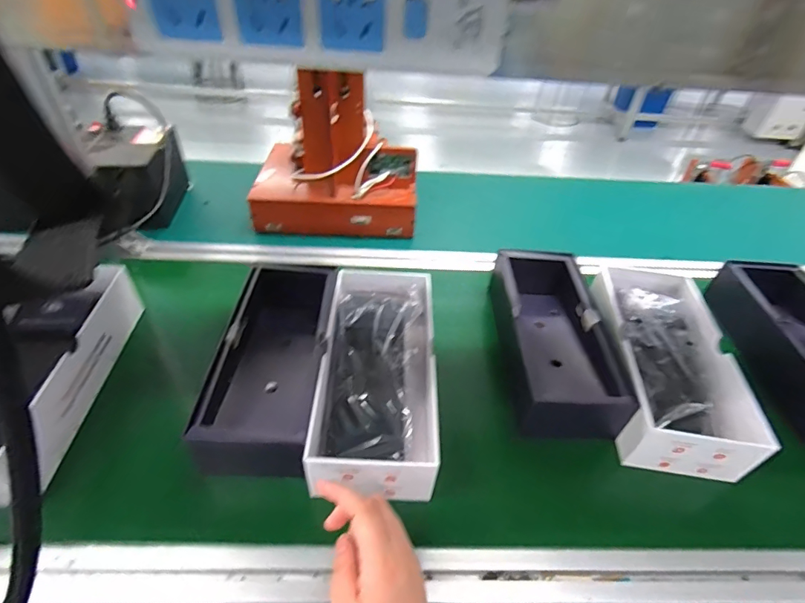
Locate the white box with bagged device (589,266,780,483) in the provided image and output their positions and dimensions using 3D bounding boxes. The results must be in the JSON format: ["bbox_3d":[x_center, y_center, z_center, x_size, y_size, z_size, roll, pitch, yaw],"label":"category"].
[{"bbox_3d":[0.310,0.062,0.526,0.137,0.059,0.268,7,47,6],"label":"white box with bagged device"}]

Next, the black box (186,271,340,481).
[{"bbox_3d":[-0.139,0.053,0.512,0.111,0.087,0.269,1,47,0],"label":"black box"}]

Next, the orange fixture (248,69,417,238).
[{"bbox_3d":[-0.112,-0.234,0.709,0.267,0.217,0.150,1,47,0],"label":"orange fixture"}]

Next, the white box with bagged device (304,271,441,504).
[{"bbox_3d":[-0.025,0.070,0.488,0.122,0.069,0.271,1,49,0],"label":"white box with bagged device"}]

